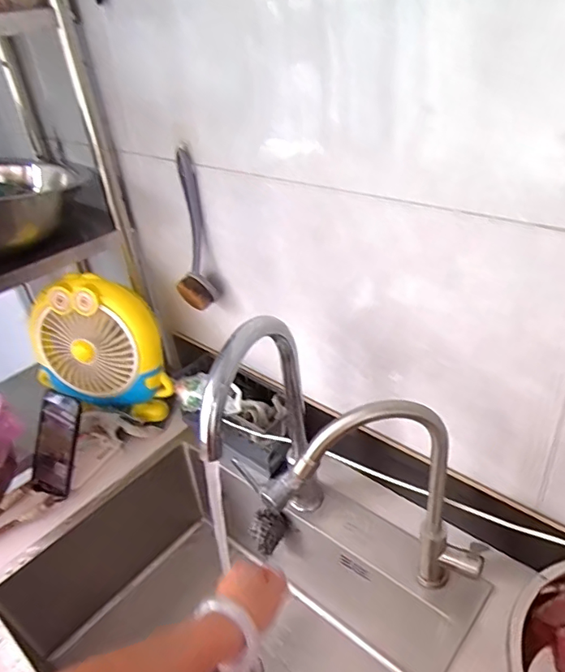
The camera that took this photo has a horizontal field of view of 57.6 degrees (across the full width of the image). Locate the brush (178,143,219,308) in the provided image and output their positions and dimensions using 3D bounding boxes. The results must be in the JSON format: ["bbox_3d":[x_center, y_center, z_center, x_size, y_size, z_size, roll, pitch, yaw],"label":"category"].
[{"bbox_3d":[-0.142,-0.151,0.775,0.066,0.228,0.049,-12,34,-7],"label":"brush"}]

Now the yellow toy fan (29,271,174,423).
[{"bbox_3d":[-0.326,0.018,0.923,0.236,0.248,0.115,8,37,22],"label":"yellow toy fan"}]

